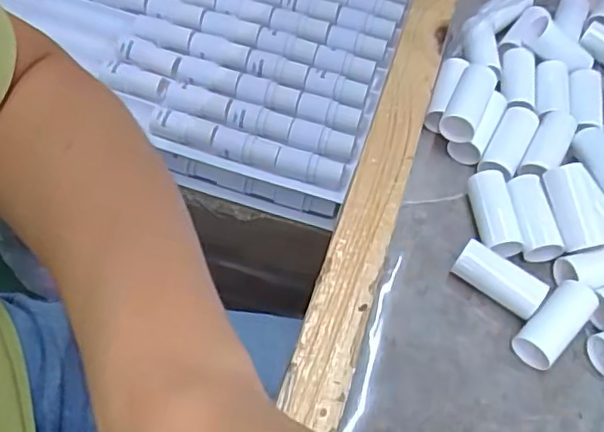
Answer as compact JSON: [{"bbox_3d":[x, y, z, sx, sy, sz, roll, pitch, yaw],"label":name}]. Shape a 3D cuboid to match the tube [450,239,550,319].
[{"bbox_3d":[0.102,0.032,0.304,0.045,0.023,0.017,34,63,15],"label":"tube"}]

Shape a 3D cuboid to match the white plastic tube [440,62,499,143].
[{"bbox_3d":[0.097,-0.067,0.342,0.021,0.017,0.049,25,61,11],"label":"white plastic tube"}]

